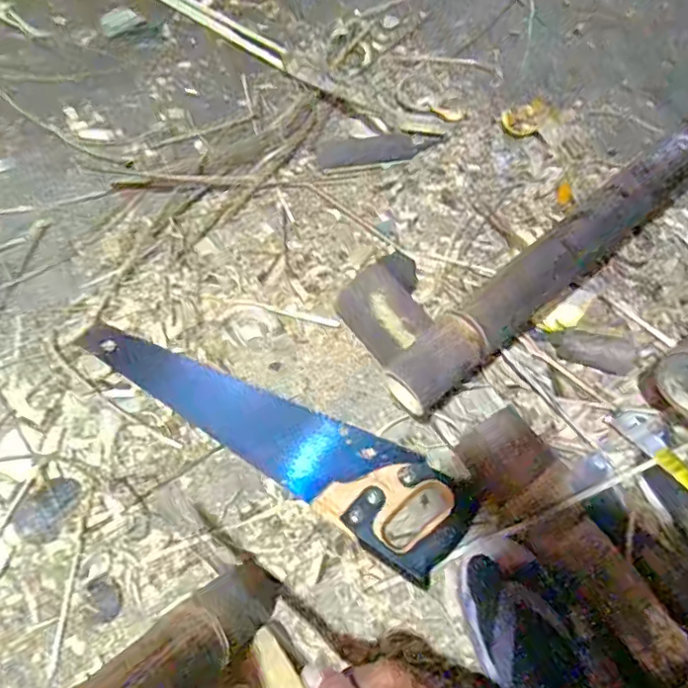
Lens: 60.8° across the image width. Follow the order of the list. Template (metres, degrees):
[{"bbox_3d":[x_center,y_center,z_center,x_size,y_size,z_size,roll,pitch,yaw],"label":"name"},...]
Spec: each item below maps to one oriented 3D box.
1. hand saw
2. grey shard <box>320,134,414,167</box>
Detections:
[{"bbox_3d":[-0.075,0.082,0.641,0.452,0.020,0.108,32,68,11],"label":"hand saw"},{"bbox_3d":[0.032,-0.272,0.824,0.136,0.007,0.044,-9,66,-7],"label":"grey shard"}]

